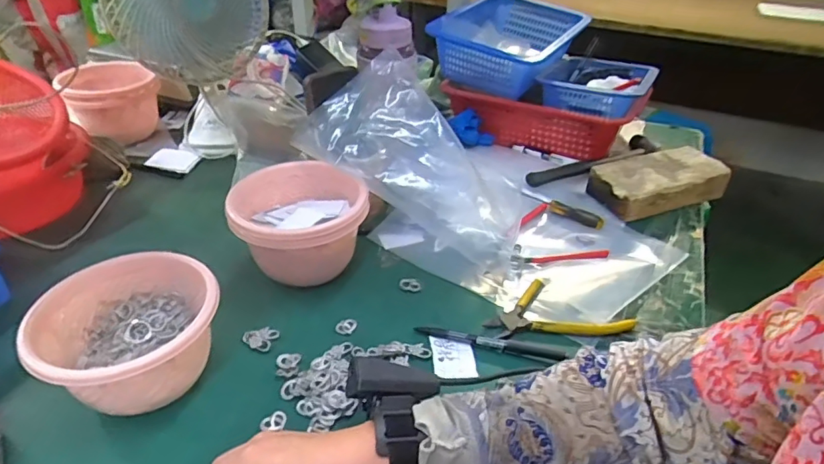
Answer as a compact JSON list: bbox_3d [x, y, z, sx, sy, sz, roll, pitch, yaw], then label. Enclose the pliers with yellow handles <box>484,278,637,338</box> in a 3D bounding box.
[{"bbox_3d":[0.153,0.082,0.556,0.149,0.014,0.072,-2,35,-3],"label":"pliers with yellow handles"}]

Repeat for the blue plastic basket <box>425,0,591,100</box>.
[{"bbox_3d":[0.174,-0.328,0.890,0.198,0.101,0.302,15,38,20],"label":"blue plastic basket"}]

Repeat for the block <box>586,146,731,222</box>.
[{"bbox_3d":[0.360,-0.076,0.760,0.184,0.044,0.093,-13,37,-18],"label":"block"}]

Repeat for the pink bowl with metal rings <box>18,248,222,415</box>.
[{"bbox_3d":[-0.248,0.094,0.466,0.134,0.086,0.141,0,35,0],"label":"pink bowl with metal rings"}]

